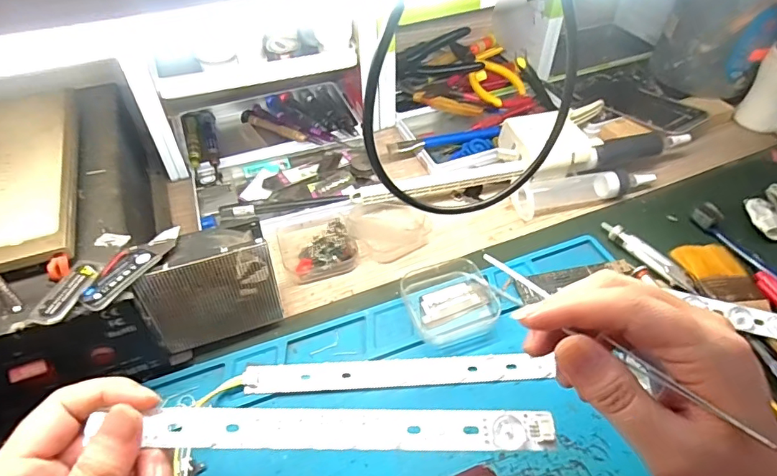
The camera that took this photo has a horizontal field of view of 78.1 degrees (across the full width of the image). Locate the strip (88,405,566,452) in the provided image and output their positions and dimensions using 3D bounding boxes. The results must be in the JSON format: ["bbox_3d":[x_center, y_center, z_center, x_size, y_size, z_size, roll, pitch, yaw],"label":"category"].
[{"bbox_3d":[-0.018,0.090,0.228,0.187,0.006,0.018,1,52,0],"label":"strip"}]

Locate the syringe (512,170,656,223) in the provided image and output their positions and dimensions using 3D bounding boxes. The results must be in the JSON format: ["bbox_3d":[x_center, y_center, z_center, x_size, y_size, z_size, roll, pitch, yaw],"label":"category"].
[{"bbox_3d":[0.182,-0.049,0.449,0.137,0.028,0.037,-15,50,-13],"label":"syringe"}]

